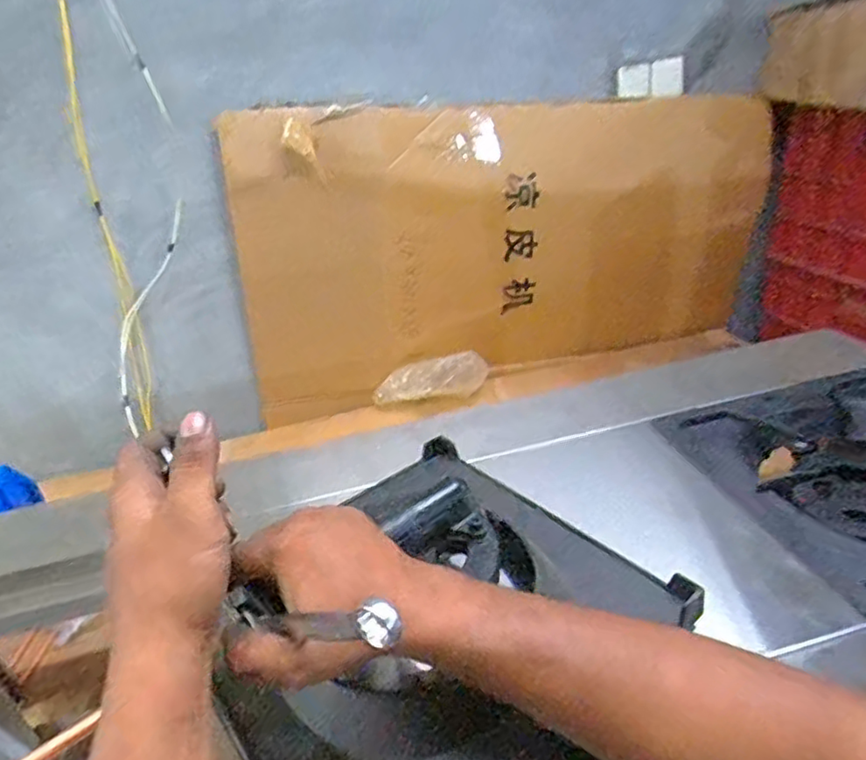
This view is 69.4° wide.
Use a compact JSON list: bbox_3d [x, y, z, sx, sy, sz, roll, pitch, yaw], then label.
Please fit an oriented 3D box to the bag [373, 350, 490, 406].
[{"bbox_3d":[-0.018,0.001,1.318,0.262,0.096,0.050,-14,25,17],"label":"bag"}]

